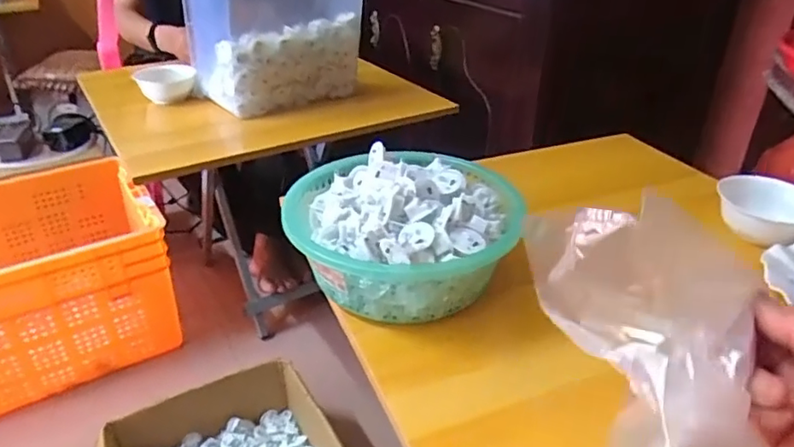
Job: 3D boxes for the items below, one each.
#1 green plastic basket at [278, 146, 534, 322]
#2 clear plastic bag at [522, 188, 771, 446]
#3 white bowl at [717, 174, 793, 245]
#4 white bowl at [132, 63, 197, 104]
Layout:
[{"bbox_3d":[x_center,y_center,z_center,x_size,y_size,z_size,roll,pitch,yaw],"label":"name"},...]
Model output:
[{"bbox_3d":[0.007,-0.003,0.597,0.226,0.097,0.238,3,32,5],"label":"green plastic basket"},{"bbox_3d":[0.141,0.094,0.298,0.108,0.207,0.065,-4,-6,-6],"label":"clear plastic bag"},{"bbox_3d":[0.449,-0.017,0.694,0.107,0.044,0.107,0,32,0],"label":"white bowl"},{"bbox_3d":[-0.455,-0.279,1.130,0.114,0.049,0.095,-9,33,-15],"label":"white bowl"}]

